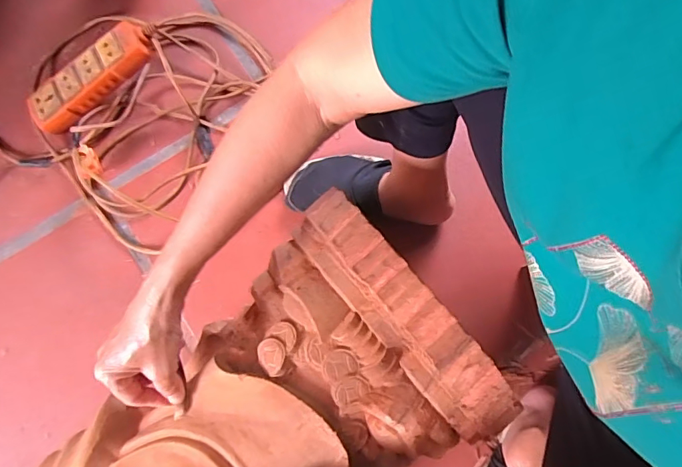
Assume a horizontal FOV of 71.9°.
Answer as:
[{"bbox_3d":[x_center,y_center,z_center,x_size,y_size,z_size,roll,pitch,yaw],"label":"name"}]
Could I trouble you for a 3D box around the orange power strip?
[{"bbox_3d":[-0.349,-0.217,0.650,0.191,0.031,0.059,-35,80,8],"label":"orange power strip"}]

